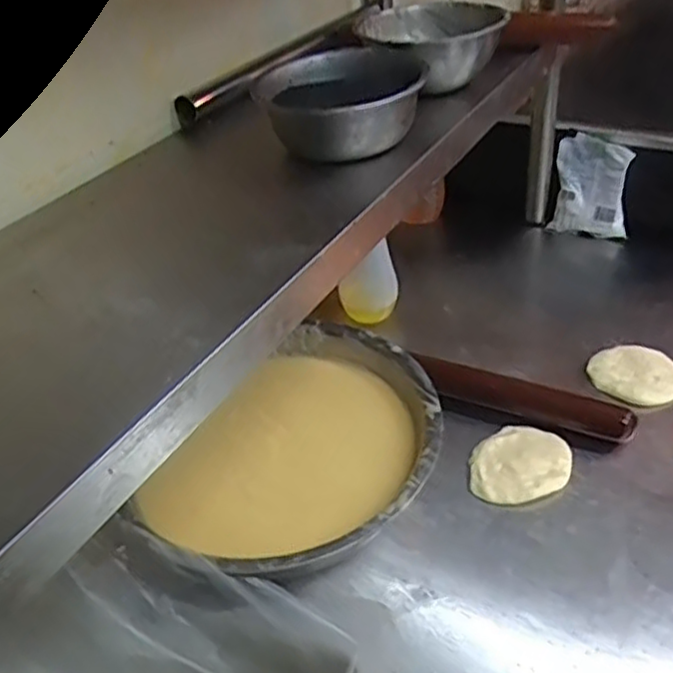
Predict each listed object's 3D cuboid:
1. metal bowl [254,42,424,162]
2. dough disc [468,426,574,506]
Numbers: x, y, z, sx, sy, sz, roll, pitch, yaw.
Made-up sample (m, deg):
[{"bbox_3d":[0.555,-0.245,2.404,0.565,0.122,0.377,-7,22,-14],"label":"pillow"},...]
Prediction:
[{"bbox_3d":[0.002,-0.242,0.689,0.166,0.064,0.181,-2,37,5],"label":"metal bowl"},{"bbox_3d":[0.188,0.132,0.705,0.110,0.016,0.083,-25,41,-23],"label":"dough disc"}]

